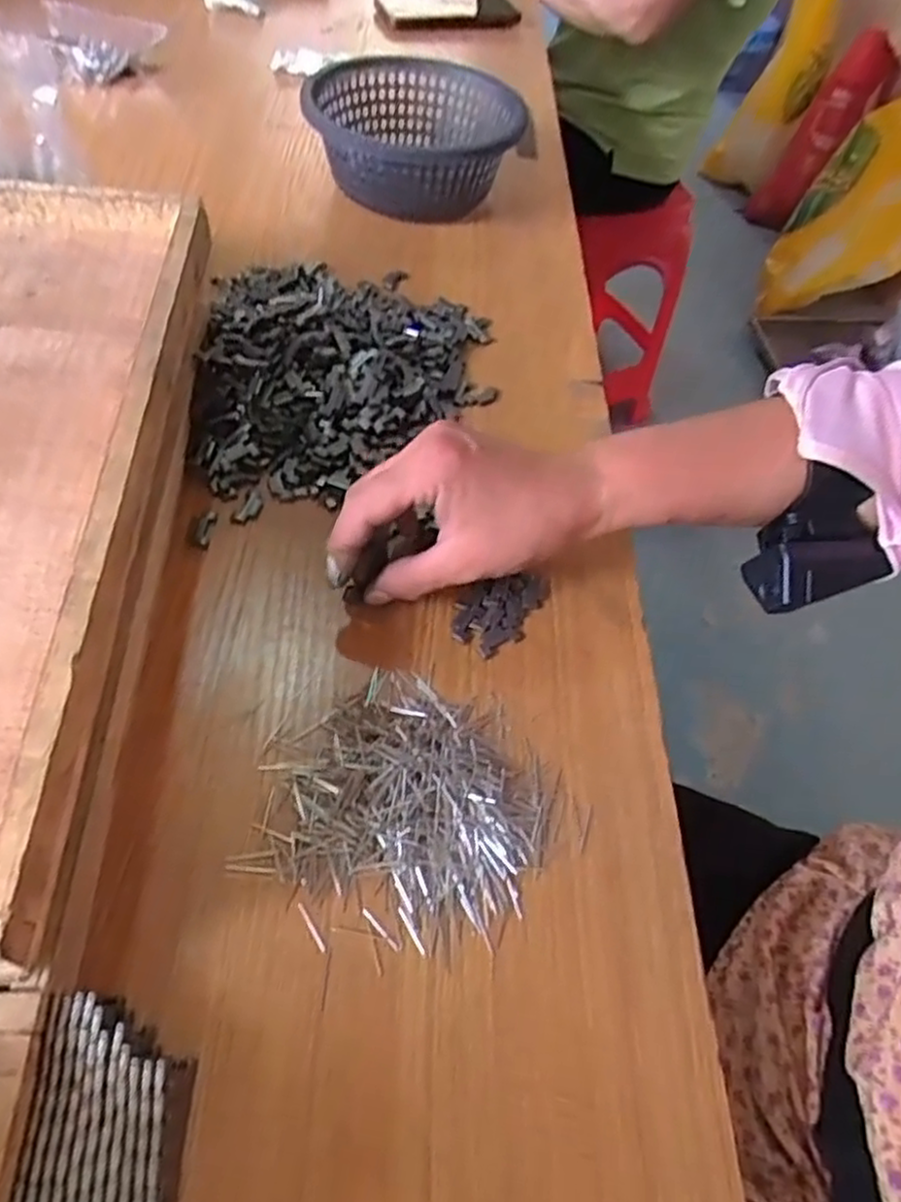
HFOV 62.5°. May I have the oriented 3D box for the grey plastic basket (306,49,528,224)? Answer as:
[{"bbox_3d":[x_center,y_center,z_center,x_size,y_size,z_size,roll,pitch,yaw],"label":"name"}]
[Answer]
[{"bbox_3d":[-0.030,-0.372,0.602,0.160,0.064,0.169,11,53,-1],"label":"grey plastic basket"}]

